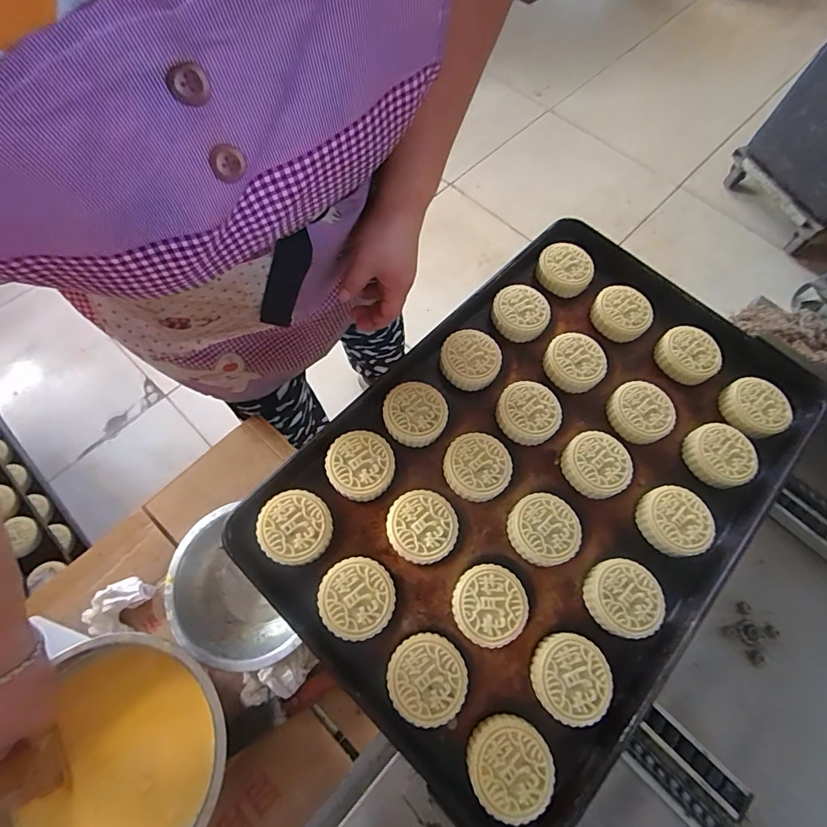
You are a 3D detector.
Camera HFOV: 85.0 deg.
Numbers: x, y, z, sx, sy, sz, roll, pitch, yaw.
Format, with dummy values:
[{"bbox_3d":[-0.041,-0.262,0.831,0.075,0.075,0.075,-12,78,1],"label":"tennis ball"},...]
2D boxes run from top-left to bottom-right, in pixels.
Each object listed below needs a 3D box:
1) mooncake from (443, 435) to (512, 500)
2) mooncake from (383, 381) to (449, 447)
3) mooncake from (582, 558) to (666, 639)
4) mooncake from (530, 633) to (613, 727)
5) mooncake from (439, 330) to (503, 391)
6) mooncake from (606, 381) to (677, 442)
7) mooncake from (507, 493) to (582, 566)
[{"bbox_3d":[0.069,0.059,0.490,0.069,0.029,0.071,1,66,-1],"label":"mooncake"},{"bbox_3d":[0.003,0.000,0.505,0.070,0.021,0.067,1,66,-1],"label":"mooncake"},{"bbox_3d":[0.206,0.181,0.444,0.065,0.021,0.071,1,66,-1],"label":"mooncake"},{"bbox_3d":[0.143,0.242,0.412,0.066,0.018,0.070,1,66,-1],"label":"mooncake"},{"bbox_3d":[0.067,-0.063,0.538,0.067,0.030,0.066,1,66,-1],"label":"mooncake"},{"bbox_3d":[0.263,0.000,0.523,0.067,0.024,0.070,1,66,-1],"label":"mooncake"},{"bbox_3d":[0.134,0.120,0.466,0.070,0.026,0.068,9,66,2],"label":"mooncake"}]

